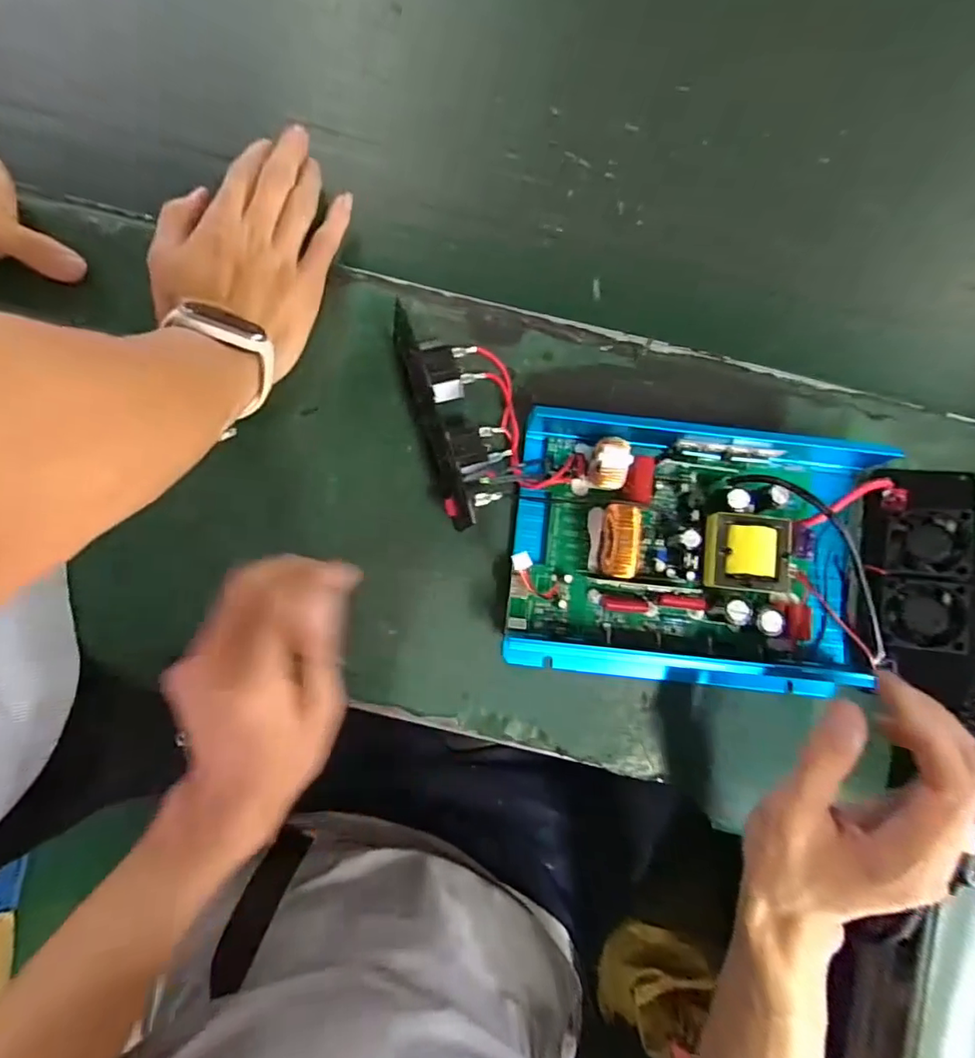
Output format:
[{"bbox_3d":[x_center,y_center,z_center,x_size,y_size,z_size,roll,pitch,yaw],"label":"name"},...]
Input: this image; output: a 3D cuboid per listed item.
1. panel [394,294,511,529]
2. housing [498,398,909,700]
[{"bbox_3d":[-0.022,-0.080,0.366,0.049,0.036,0.155,-17,82,-6],"label":"panel"},{"bbox_3d":[0.129,0.016,0.345,0.228,0.066,0.165,8,80,-2],"label":"housing"}]

